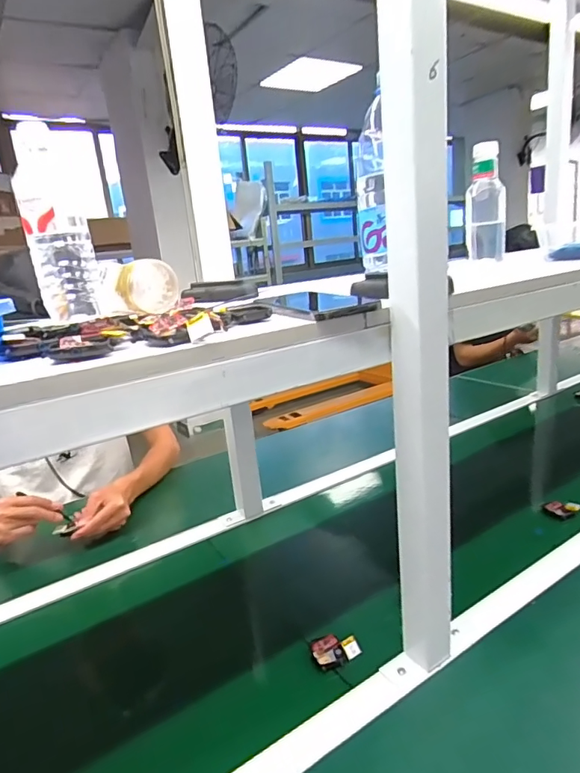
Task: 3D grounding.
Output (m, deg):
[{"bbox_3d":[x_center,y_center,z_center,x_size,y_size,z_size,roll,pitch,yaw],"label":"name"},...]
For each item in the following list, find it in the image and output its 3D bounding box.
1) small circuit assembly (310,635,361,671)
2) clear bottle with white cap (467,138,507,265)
[{"bbox_3d":[0.056,0.323,0.607,0.058,0.016,0.040,-8,16,-6],"label":"small circuit assembly"},{"bbox_3d":[0.350,-0.327,0.883,0.066,0.189,0.050,1,18,23],"label":"clear bottle with white cap"}]

